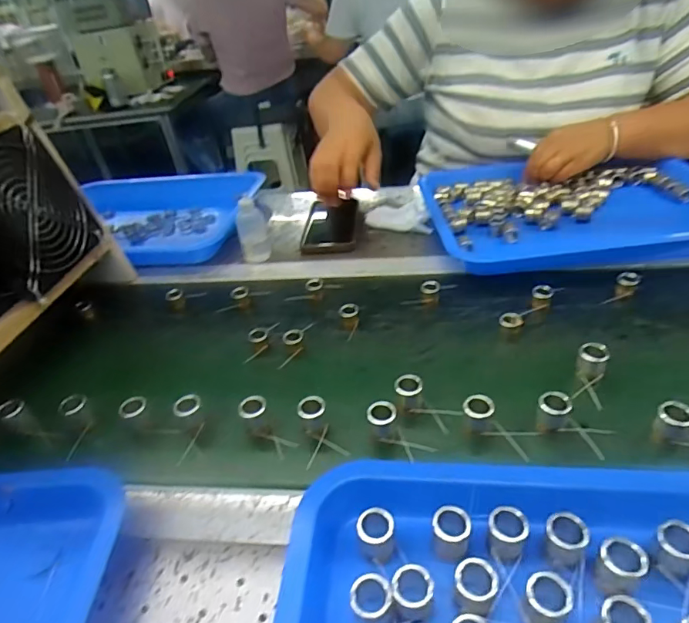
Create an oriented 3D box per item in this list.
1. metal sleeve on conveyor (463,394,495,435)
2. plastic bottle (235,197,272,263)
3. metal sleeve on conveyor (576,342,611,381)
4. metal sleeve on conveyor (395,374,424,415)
[{"bbox_3d":[0.108,0.083,0.386,0.022,0.026,0.019,11,42,22],"label":"metal sleeve on conveyor"},{"bbox_3d":[-0.122,-0.110,0.634,0.037,0.079,0.031,-12,38,-5],"label":"plastic bottle"},{"bbox_3d":[0.218,0.045,0.420,0.023,0.030,0.018,15,43,26],"label":"metal sleeve on conveyor"},{"bbox_3d":[0.055,0.071,0.411,0.023,0.025,0.023,-1,39,8],"label":"metal sleeve on conveyor"}]

